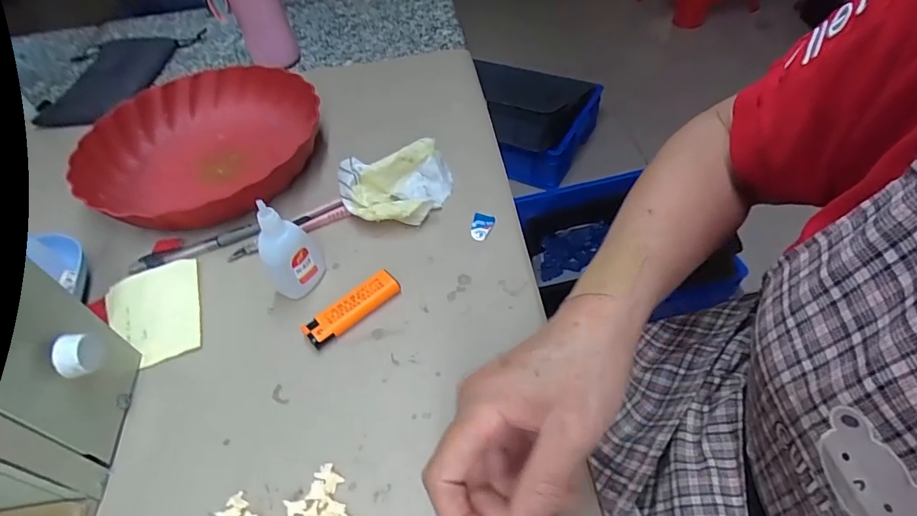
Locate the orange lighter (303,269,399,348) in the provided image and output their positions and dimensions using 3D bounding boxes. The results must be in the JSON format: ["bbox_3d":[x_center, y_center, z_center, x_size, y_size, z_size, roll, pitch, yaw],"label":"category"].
[{"bbox_3d":[-0.084,0.040,0.385,0.079,0.015,0.024,-32,55,-23],"label":"orange lighter"}]

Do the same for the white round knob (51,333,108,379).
[{"bbox_3d":[-0.231,0.059,0.296,0.022,0.017,0.024,-2,50,3],"label":"white round knob"}]

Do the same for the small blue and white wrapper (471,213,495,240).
[{"bbox_3d":[0.022,-0.029,0.442,0.019,0.007,0.029,7,49,8],"label":"small blue and white wrapper"}]

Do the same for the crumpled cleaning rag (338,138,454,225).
[{"bbox_3d":[-0.058,-0.070,0.459,0.106,0.045,0.083,-10,49,-6],"label":"crumpled cleaning rag"}]

